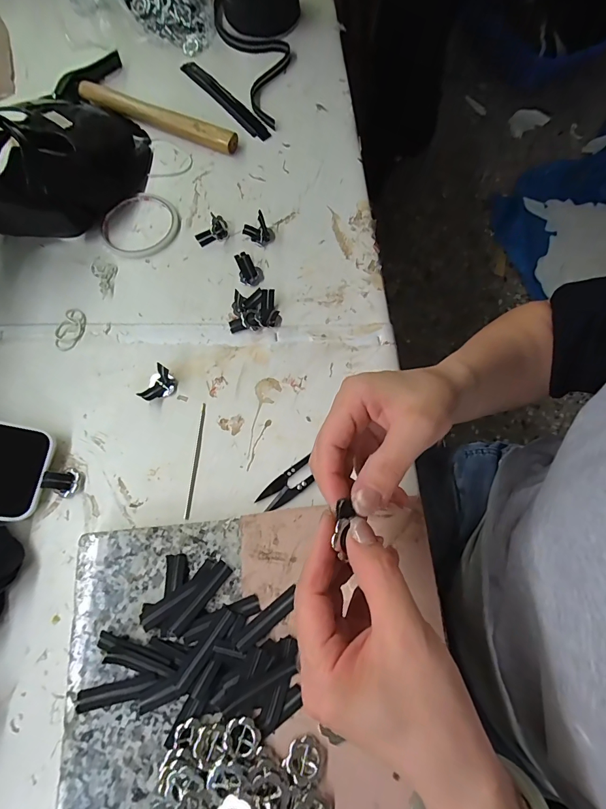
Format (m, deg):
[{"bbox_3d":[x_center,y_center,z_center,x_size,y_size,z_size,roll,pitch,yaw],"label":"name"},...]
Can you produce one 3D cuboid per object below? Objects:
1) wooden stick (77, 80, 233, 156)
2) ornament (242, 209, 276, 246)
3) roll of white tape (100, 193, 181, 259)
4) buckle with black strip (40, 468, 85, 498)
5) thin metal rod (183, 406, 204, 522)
[{"bbox_3d":[-0.180,-0.352,0.465,0.213,0.022,0.025,23,74,7],"label":"wooden stick"},{"bbox_3d":[-0.049,-0.193,0.411,0.033,0.032,0.022,-8,73,-3],"label":"ornament"},{"bbox_3d":[-0.181,-0.200,0.423,0.084,0.006,0.079,-38,76,-11],"label":"roll of white tape"},{"bbox_3d":[-0.212,0.068,0.337,0.028,0.015,0.025,11,73,3],"label":"buckle with black strip"},{"bbox_3d":[-0.098,0.050,0.349,0.005,0.004,0.104,4,73,1],"label":"thin metal rod"}]

